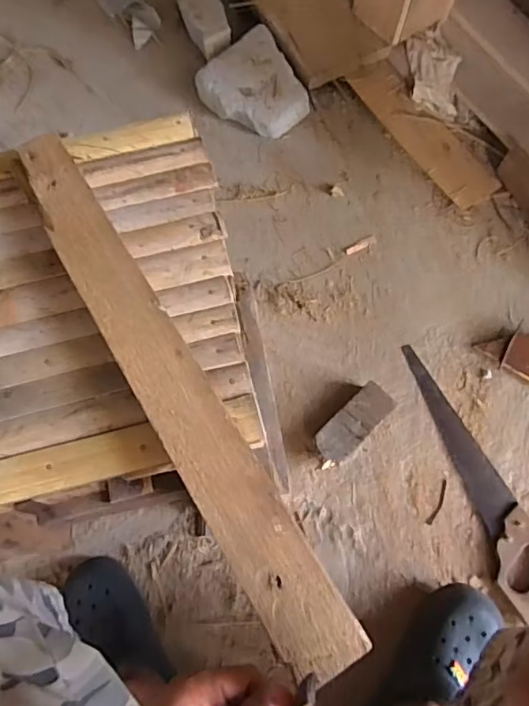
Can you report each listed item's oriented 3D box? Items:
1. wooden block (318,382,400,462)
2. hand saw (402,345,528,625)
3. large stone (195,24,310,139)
[{"bbox_3d":[0.138,0.110,0.837,0.056,0.038,0.138,42,76,16],"label":"wooden block"},{"bbox_3d":[0.318,0.168,0.816,0.079,0.031,0.422,-17,69,-4],"label":"hand saw"},{"bbox_3d":[-0.009,-0.524,1.080,0.176,0.070,0.206,-42,73,-13],"label":"large stone"}]

